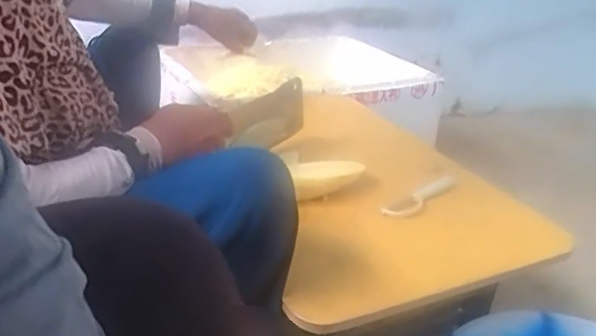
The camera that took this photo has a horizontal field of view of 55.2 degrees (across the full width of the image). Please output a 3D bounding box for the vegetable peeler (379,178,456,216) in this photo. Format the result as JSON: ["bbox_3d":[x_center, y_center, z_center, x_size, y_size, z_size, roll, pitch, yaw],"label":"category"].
[{"bbox_3d":[0.179,0.034,0.799,0.032,0.018,0.177,26,34,36],"label":"vegetable peeler"}]

